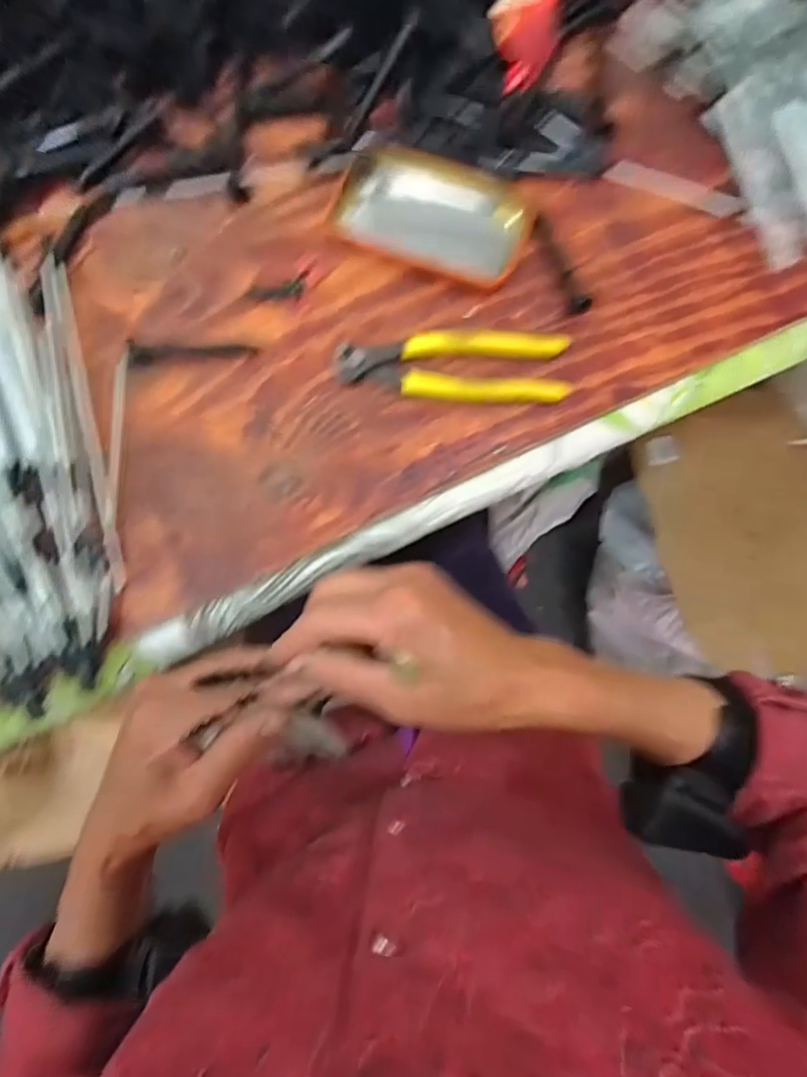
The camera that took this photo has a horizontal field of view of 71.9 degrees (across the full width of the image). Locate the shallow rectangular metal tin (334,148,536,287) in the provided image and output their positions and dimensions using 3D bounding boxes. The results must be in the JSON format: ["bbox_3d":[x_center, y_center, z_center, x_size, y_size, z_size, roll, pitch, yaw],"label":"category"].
[{"bbox_3d":[0.025,-0.248,0.421,0.143,0.013,0.086,16,82,2],"label":"shallow rectangular metal tin"}]

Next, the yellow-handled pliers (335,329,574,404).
[{"bbox_3d":[0.037,-0.129,0.406,0.167,0.012,0.054,3,82,0],"label":"yellow-handled pliers"}]

